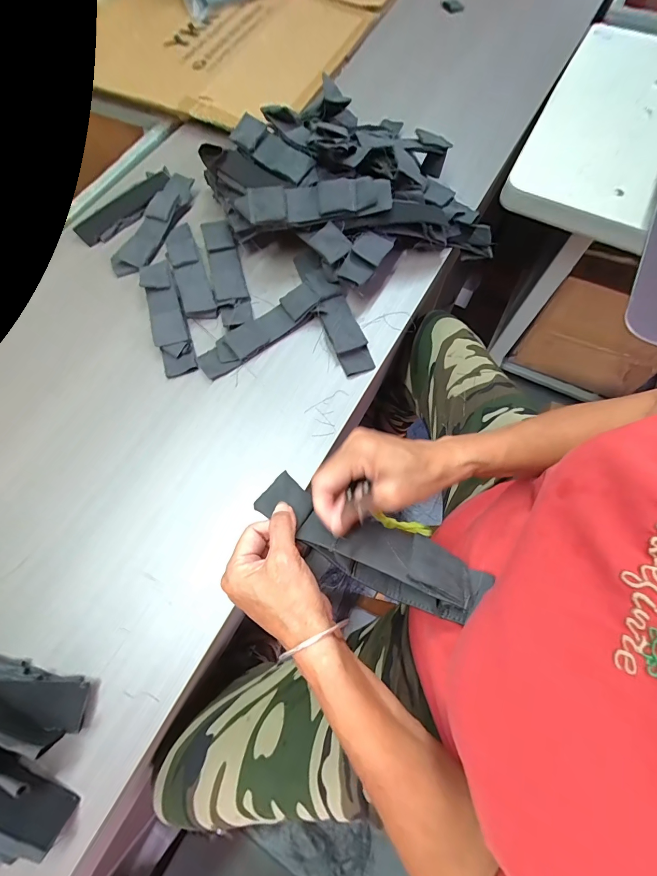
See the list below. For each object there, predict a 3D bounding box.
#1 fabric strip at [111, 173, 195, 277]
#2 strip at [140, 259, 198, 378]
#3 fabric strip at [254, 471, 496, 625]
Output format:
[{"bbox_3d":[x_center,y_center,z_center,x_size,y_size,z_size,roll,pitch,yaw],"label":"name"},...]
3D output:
[{"bbox_3d":[-0.295,-0.362,0.596,0.063,0.020,0.216,19,70,8],"label":"fabric strip"},{"bbox_3d":[-0.239,-0.185,0.520,0.048,0.016,0.203,-18,69,-6],"label":"strip"},{"bbox_3d":[0.034,0.091,0.295,0.196,0.030,0.053,25,71,8],"label":"fabric strip"}]

